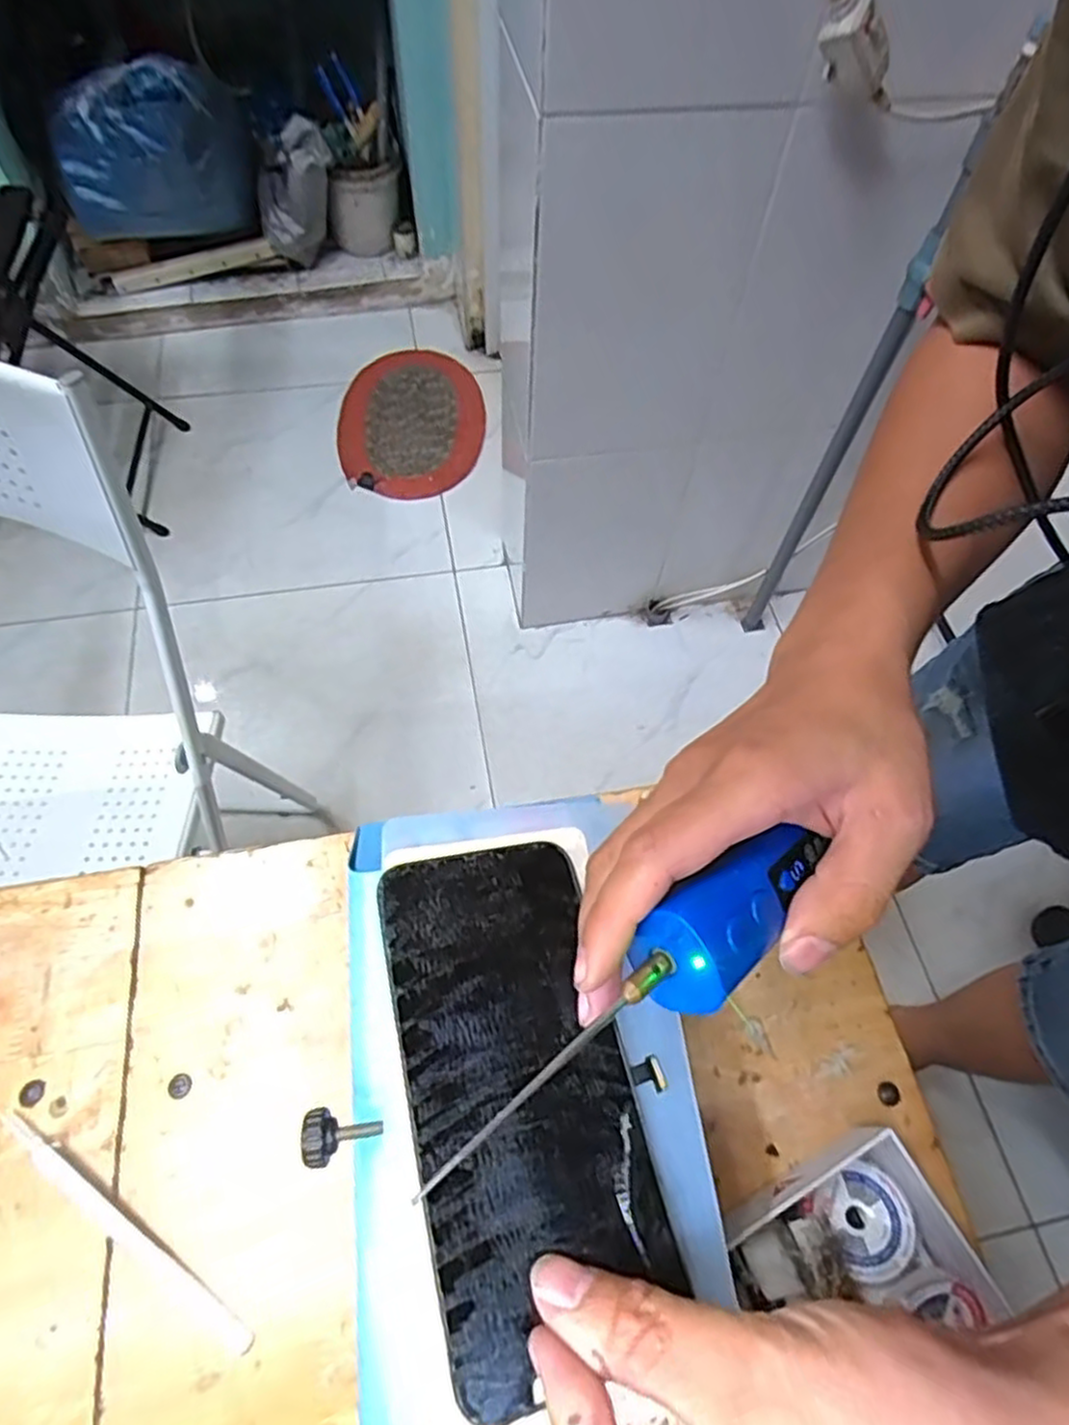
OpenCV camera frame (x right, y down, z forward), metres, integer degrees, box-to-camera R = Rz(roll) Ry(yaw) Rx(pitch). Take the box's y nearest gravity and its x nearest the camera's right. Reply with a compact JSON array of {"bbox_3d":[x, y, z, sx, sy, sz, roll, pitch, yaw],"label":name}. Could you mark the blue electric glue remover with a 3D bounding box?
[{"bbox_3d":[0.038,0.083,0.222,0.164,0.022,0.032,-29,65,-30],"label":"blue electric glue remover"}]

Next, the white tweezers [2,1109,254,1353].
[{"bbox_3d":[-0.193,0.241,0.335,0.156,0.005,0.013,30,64,14],"label":"white tweezers"}]

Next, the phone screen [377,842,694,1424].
[{"bbox_3d":[-0.005,0.117,0.240,0.073,0.008,0.151,-5,59,-19],"label":"phone screen"}]

